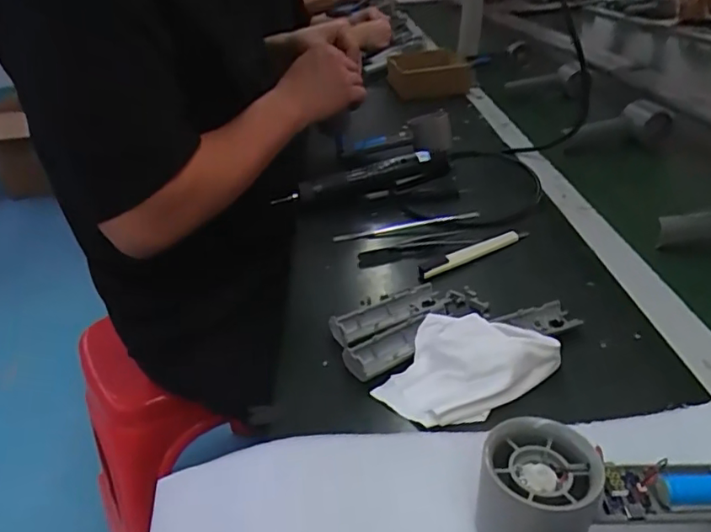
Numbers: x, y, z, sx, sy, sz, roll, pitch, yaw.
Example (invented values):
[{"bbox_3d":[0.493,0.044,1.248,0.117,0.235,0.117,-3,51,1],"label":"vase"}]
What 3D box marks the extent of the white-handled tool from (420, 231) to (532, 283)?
[{"bbox_3d":[0.121,-0.014,0.585,0.139,0.011,0.016,-20,33,-24],"label":"white-handled tool"}]

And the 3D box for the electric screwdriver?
[{"bbox_3d":[0.010,-0.113,0.734,0.233,0.042,0.032,-8,30,-6],"label":"electric screwdriver"}]

